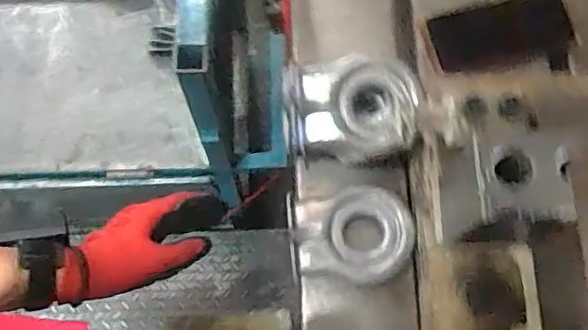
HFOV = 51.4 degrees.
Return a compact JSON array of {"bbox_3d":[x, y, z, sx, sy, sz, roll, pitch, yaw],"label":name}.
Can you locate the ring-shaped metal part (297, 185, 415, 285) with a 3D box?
[{"bbox_3d":[0.059,0.071,0.612,0.110,0.042,0.091,-3,73,-1],"label":"ring-shaped metal part"}]

